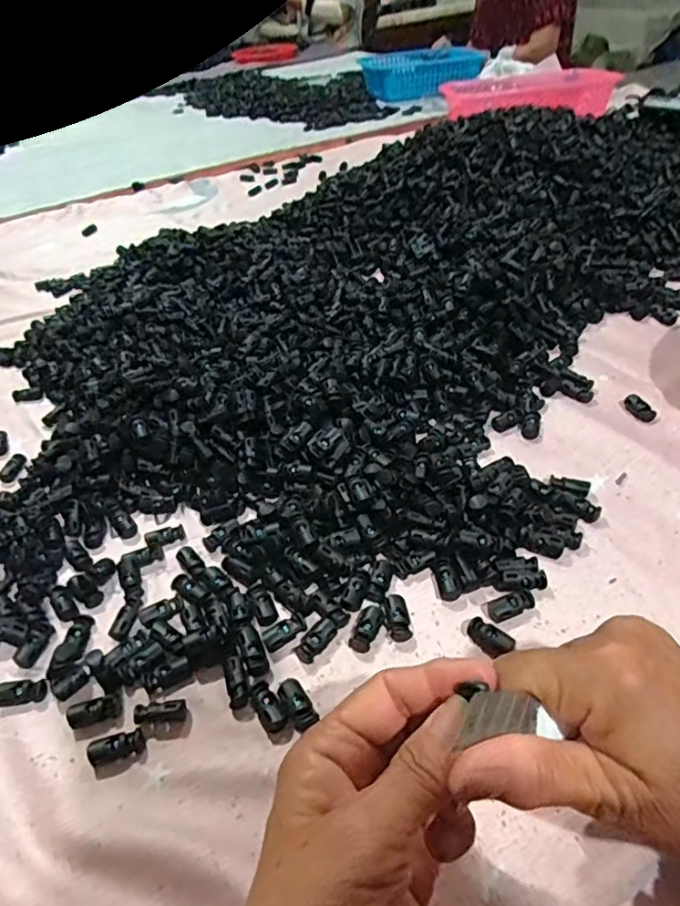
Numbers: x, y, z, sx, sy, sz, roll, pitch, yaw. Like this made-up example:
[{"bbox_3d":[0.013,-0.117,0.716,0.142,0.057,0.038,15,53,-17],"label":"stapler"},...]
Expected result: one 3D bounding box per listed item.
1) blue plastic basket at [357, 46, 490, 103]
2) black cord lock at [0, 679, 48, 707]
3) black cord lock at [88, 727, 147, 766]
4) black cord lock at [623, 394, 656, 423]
[{"bbox_3d":[0.204,-0.907,1.377,0.298,0.063,0.330,-5,43,2],"label":"blue plastic basket"},{"bbox_3d":[-0.187,0.140,0.340,0.030,0.006,0.014,-7,42,1],"label":"black cord lock"},{"bbox_3d":[-0.119,0.156,0.308,0.028,0.008,0.012,-16,43,-10],"label":"black cord lock"},{"bbox_3d":[0.246,-0.037,0.474,0.015,0.006,0.030,-15,43,-8],"label":"black cord lock"}]

